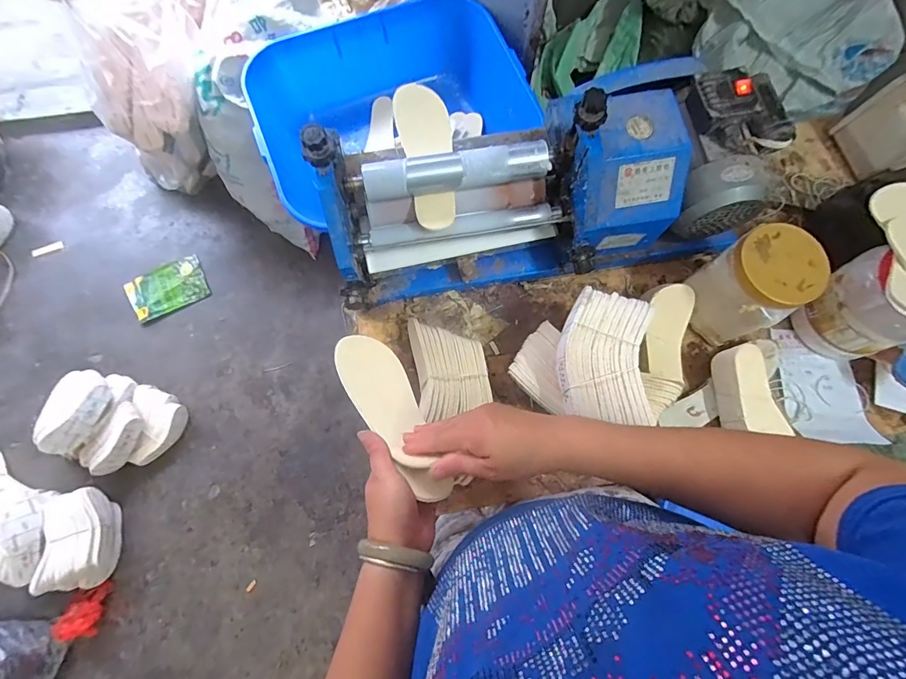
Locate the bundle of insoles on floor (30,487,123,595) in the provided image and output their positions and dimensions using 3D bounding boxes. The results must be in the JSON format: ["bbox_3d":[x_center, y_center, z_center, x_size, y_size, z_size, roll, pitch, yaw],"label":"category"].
[{"bbox_3d":[-1.034,0.556,1.219,0.126,0.141,0.260,-3,74,0],"label":"bundle of insoles on floor"}]

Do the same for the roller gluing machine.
[{"bbox_3d":[0.136,-0.241,0.643,0.623,0.221,0.267,-10,74,-2],"label":"roller gluing machine"}]

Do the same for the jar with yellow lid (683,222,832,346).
[{"bbox_3d":[0.436,-0.080,0.644,0.103,0.163,0.116,-34,77,-8],"label":"jar with yellow lid"}]

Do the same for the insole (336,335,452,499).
[{"bbox_3d":[-0.067,0.083,0.481,0.065,0.050,0.213,-29,54,-7],"label":"insole"}]

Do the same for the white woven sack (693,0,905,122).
[{"bbox_3d":[0.865,-0.763,1.110,0.243,0.166,0.424,-41,78,-10],"label":"white woven sack"}]

